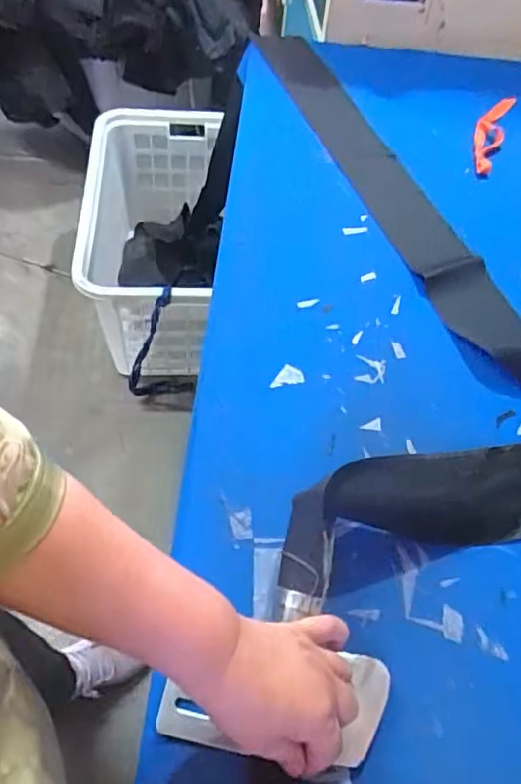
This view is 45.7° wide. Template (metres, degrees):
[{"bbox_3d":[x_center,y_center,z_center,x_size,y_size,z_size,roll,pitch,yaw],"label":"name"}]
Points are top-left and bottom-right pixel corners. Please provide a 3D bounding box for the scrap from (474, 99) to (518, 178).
[{"bbox_3d":[0.350,-0.393,0.942,0.043,0.024,0.201,19,56,8],"label":"scrap"}]

